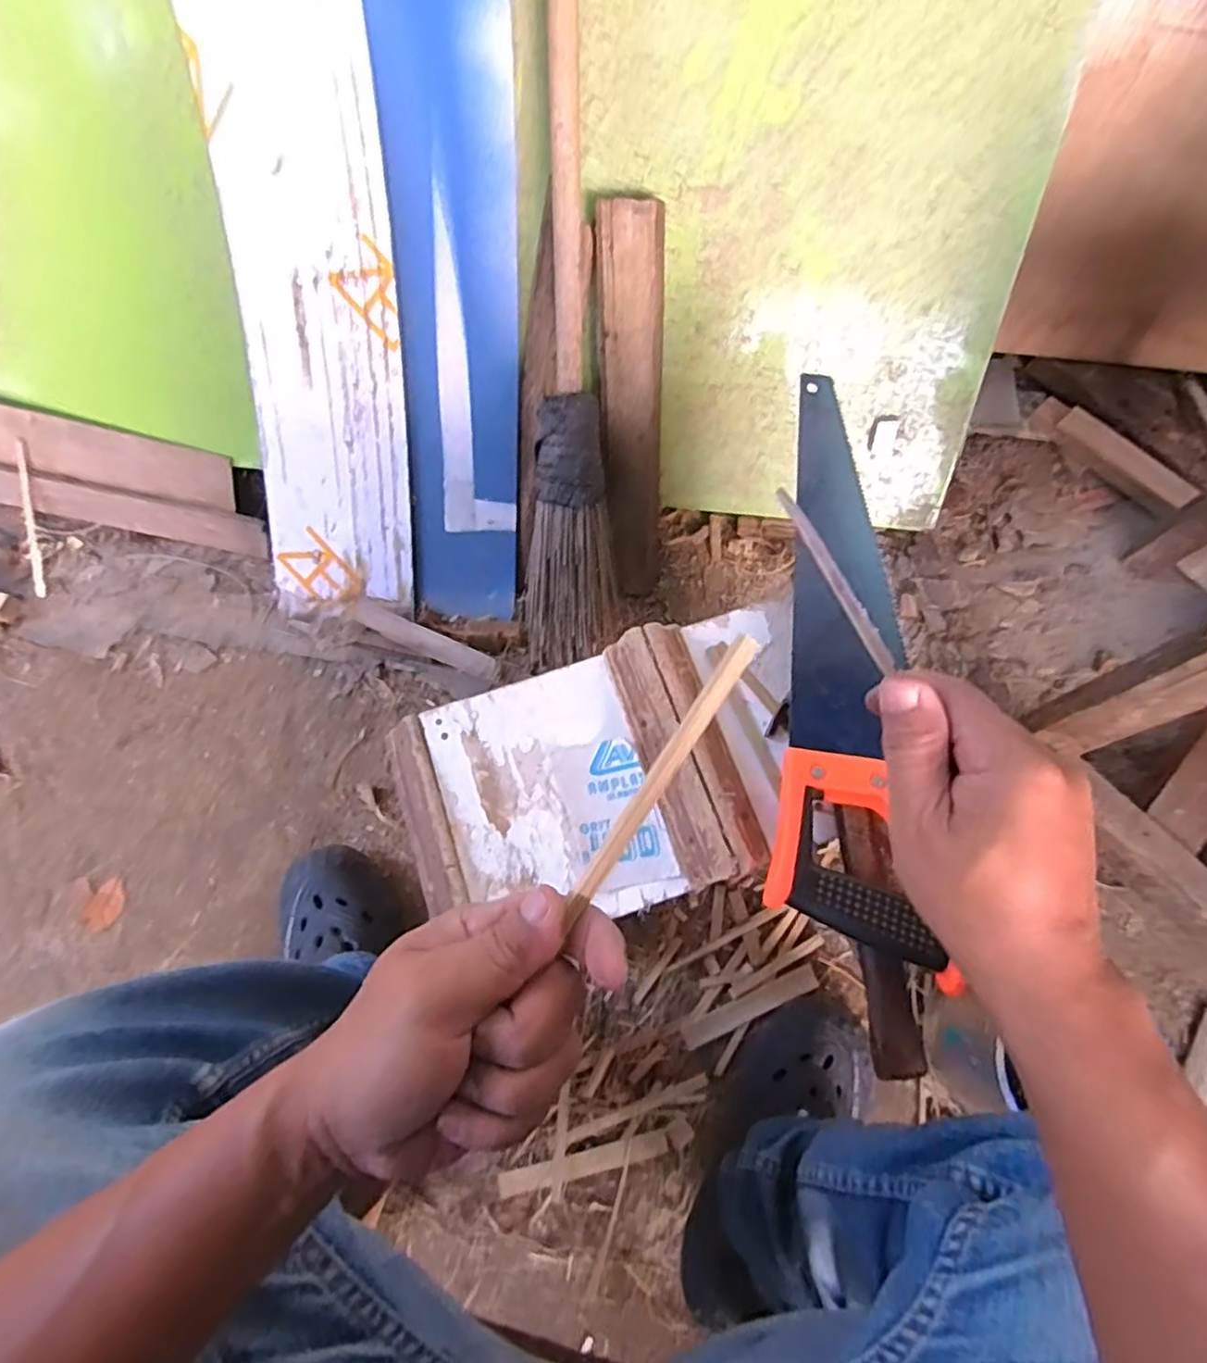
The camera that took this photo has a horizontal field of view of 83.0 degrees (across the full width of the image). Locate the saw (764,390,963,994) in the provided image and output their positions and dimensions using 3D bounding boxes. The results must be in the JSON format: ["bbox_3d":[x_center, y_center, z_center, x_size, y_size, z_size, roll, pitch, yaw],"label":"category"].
[{"bbox_3d":[0.153,-0.028,0.464,0.102,0.028,0.420,-2,72,1],"label":"saw"}]

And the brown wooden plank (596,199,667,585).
[{"bbox_3d":[0.033,-0.278,0.728,0.066,0.390,0.048,-2,30,1],"label":"brown wooden plank"}]

